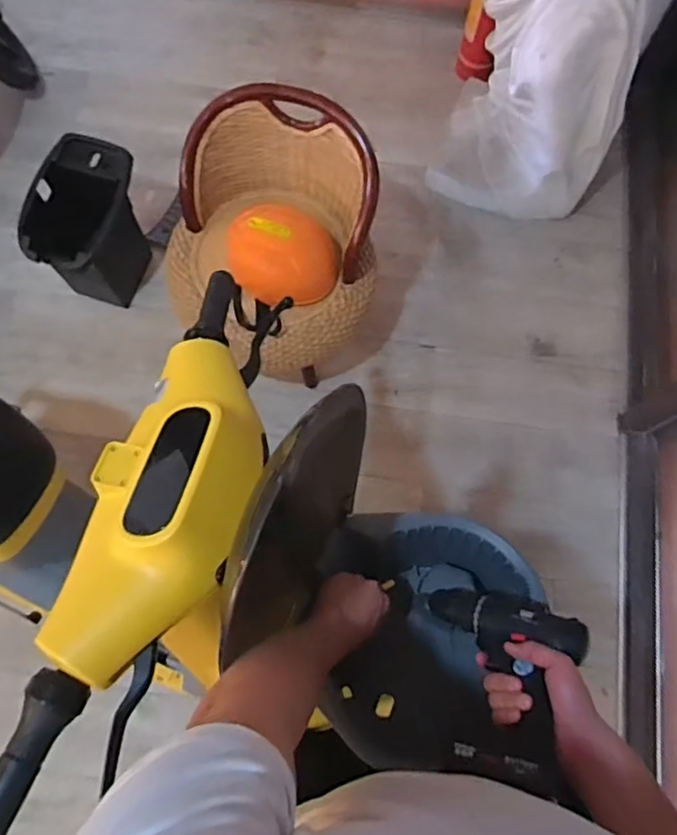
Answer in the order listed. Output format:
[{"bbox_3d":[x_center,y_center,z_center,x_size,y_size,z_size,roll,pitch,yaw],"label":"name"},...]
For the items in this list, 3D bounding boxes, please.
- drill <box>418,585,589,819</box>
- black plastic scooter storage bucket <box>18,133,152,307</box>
[{"bbox_3d":[0.179,0.271,0.635,0.150,0.069,0.239,9,32,1],"label":"drill"},{"bbox_3d":[-0.667,-0.503,1.652,0.225,0.343,0.323,15,73,3],"label":"black plastic scooter storage bucket"}]

